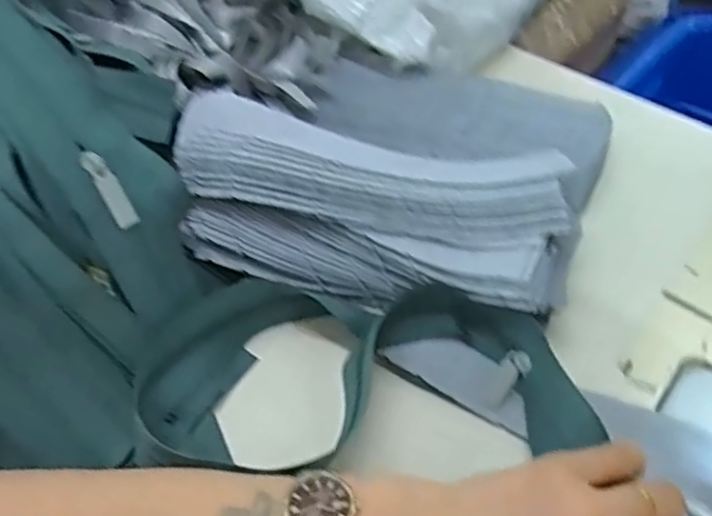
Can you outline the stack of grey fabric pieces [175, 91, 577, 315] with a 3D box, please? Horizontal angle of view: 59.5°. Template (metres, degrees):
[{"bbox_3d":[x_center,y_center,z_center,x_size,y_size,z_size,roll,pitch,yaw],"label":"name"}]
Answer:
[{"bbox_3d":[0.010,-0.031,0.376,0.225,0.080,0.105,13,50,9],"label":"stack of grey fabric pieces"}]

